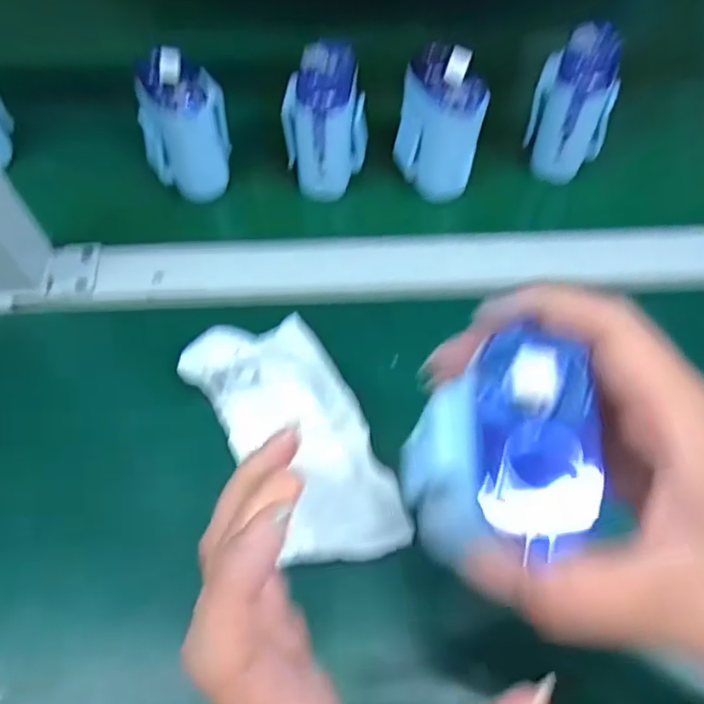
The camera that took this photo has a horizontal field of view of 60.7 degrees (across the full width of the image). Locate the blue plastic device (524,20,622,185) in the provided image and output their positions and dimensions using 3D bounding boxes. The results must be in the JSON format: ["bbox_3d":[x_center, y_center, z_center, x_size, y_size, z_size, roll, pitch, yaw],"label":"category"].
[{"bbox_3d":[0.156,-0.173,0.433,0.060,0.081,0.050,20,62,12],"label":"blue plastic device"}]

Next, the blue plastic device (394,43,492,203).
[{"bbox_3d":[0.064,-0.162,0.429,0.059,0.096,0.044,21,62,12],"label":"blue plastic device"}]

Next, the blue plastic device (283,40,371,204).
[{"bbox_3d":[-0.018,-0.162,0.427,0.057,0.086,0.055,-2,60,-1],"label":"blue plastic device"}]

